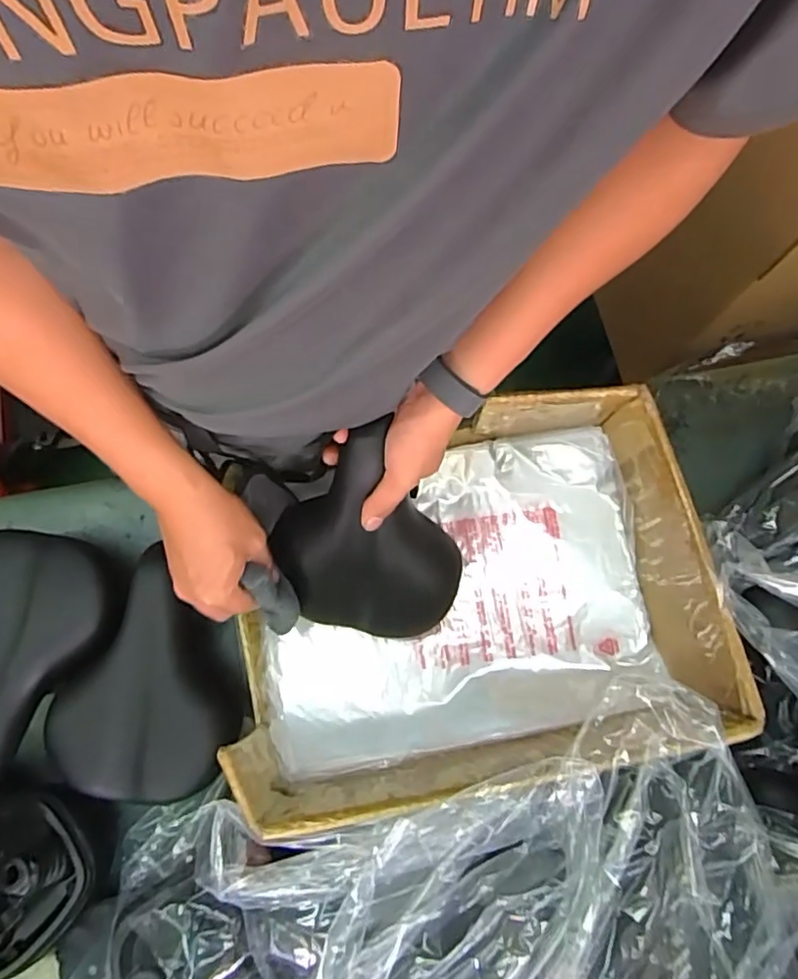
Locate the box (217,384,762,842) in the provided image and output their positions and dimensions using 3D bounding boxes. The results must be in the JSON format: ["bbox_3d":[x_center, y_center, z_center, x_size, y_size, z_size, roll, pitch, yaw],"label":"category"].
[{"bbox_3d":[0.048,0.093,0.572,0.412,0.194,0.310,-11,77,-2],"label":"box"}]

